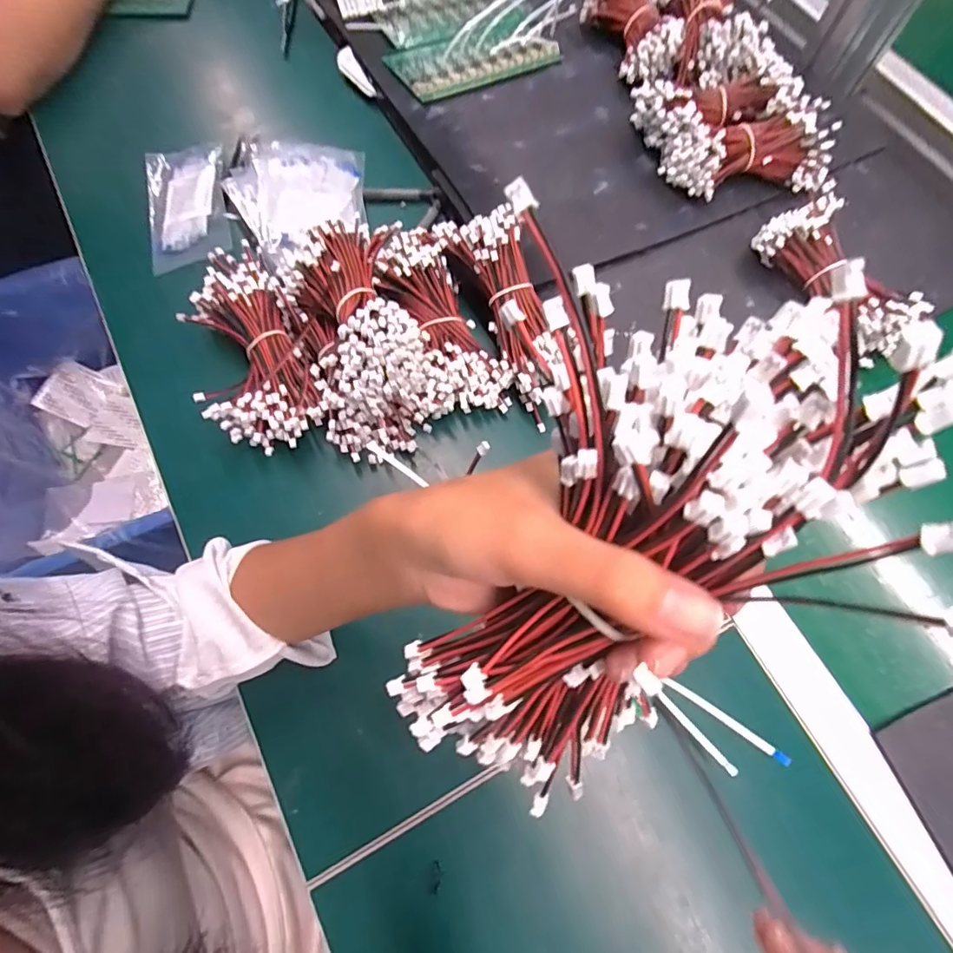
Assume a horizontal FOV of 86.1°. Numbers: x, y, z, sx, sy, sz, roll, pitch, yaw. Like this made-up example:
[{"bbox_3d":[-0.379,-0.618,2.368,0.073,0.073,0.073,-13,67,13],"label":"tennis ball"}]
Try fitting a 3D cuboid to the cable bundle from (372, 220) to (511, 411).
[{"bbox_3d":[-0.035,-0.143,0.446,0.076,0.039,0.175,-20,71,-10],"label":"cable bundle"}]

